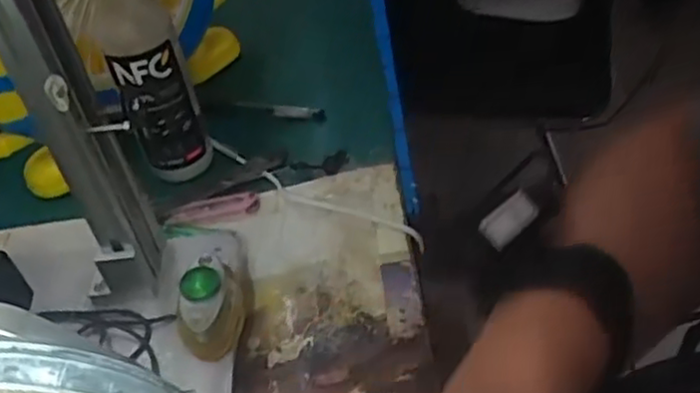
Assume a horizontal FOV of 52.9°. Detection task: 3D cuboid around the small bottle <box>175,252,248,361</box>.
[{"bbox_3d":[-0.083,0.063,0.419,0.039,0.038,0.061,-8,44,-1],"label":"small bottle"}]

